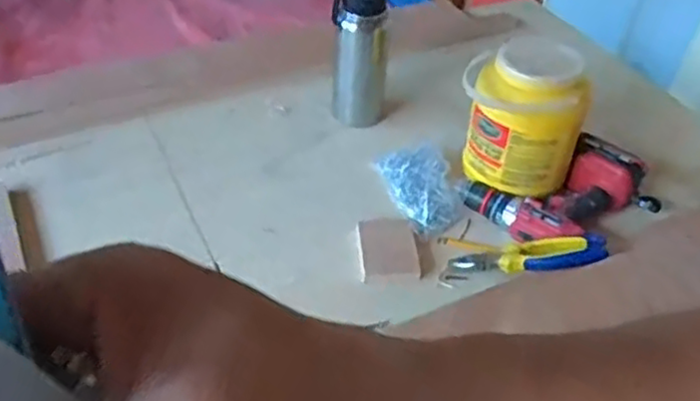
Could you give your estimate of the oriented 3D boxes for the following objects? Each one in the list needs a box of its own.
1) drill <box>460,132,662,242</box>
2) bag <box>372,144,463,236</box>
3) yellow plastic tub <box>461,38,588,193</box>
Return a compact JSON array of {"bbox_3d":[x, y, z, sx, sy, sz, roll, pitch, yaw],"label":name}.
[{"bbox_3d":[0.326,-0.015,1.060,0.271,0.079,0.183,-24,48,-27],"label":"drill"},{"bbox_3d":[0.109,-0.022,1.075,0.097,0.038,0.180,-7,43,-12],"label":"bag"},{"bbox_3d":[0.246,-0.119,1.025,0.173,0.185,0.138,15,43,13],"label":"yellow plastic tub"}]

